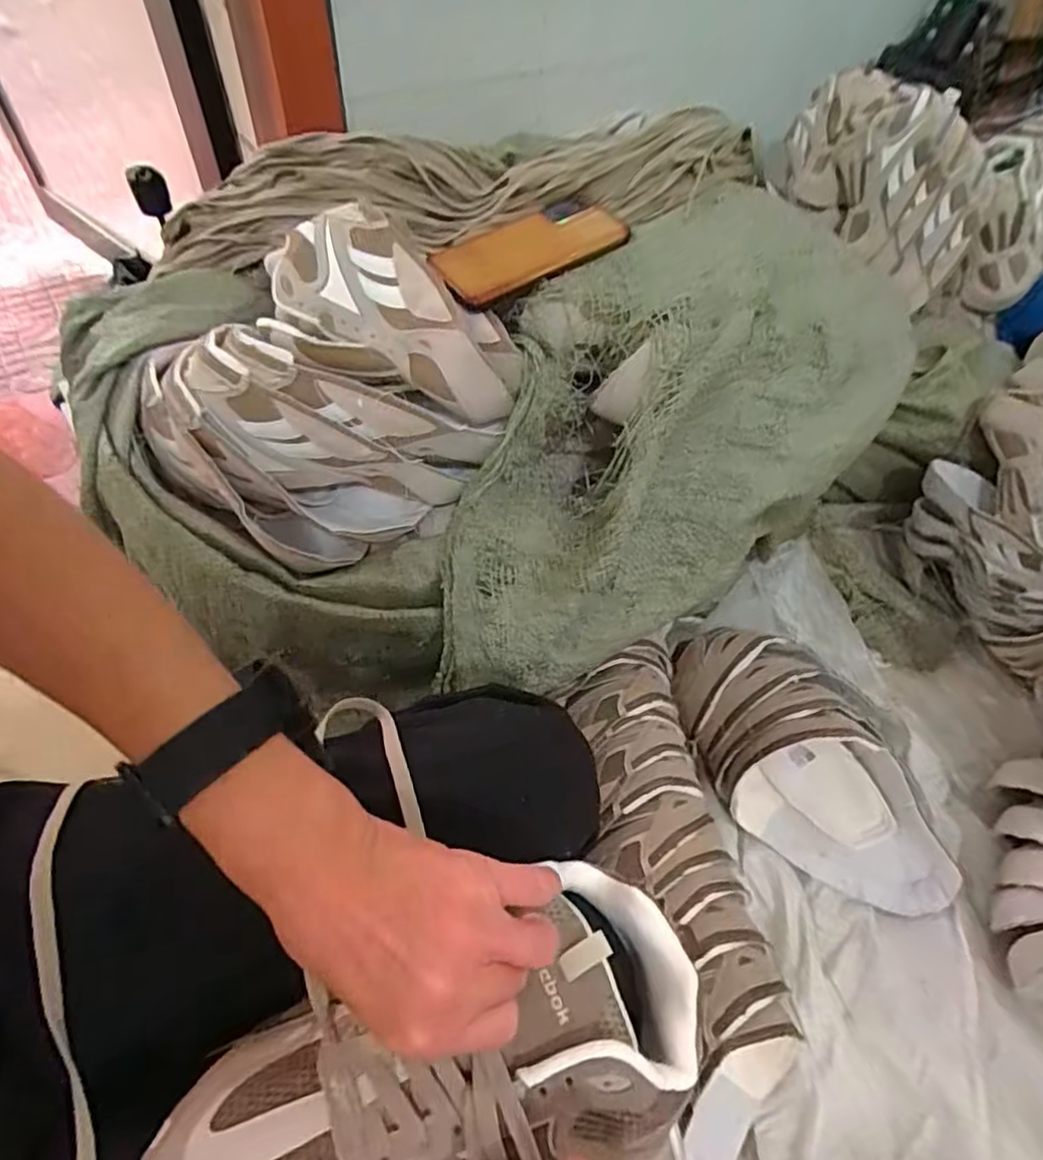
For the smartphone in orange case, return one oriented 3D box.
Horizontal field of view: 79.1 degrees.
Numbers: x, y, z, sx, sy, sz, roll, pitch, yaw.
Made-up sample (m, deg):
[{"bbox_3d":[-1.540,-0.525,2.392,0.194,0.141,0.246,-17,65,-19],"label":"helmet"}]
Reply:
[{"bbox_3d":[0.006,-0.278,0.527,0.159,0.017,0.081,-30,65,-14],"label":"smartphone in orange case"}]

